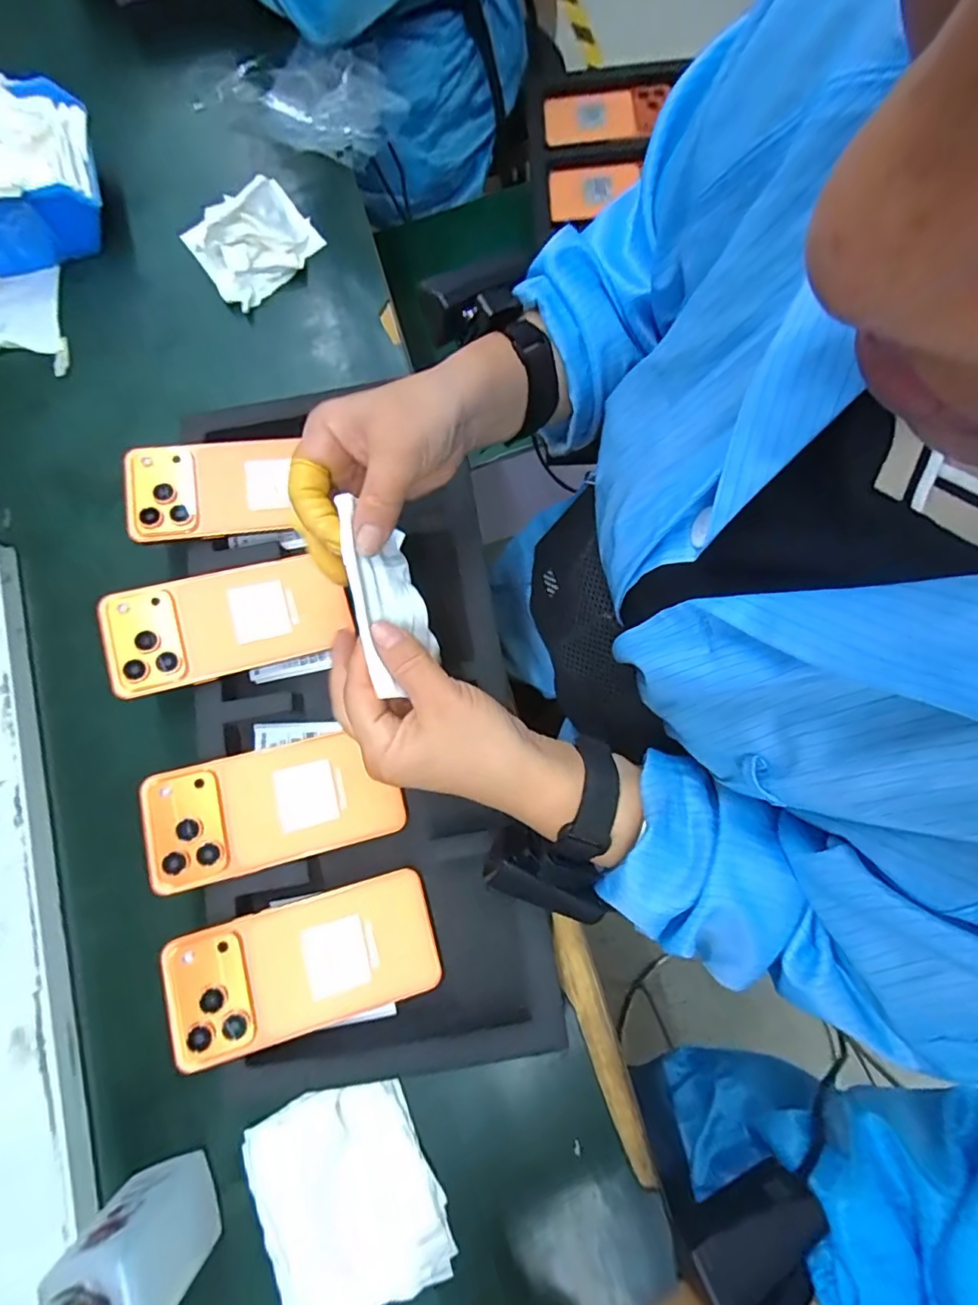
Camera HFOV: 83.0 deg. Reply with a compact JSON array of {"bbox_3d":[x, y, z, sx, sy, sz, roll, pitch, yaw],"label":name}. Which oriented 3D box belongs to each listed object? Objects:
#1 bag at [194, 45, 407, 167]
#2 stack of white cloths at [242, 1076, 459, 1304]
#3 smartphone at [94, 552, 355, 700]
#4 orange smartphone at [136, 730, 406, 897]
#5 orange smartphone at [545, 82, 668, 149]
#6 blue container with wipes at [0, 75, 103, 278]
[{"bbox_3d":[-0.175,-0.539,0.530,0.187,0.024,0.130,22,81,8],"label":"bag"},{"bbox_3d":[-0.091,0.344,0.348,0.110,0.010,0.124,-26,78,-1],"label":"stack of white cloths"},{"bbox_3d":[-0.185,-0.023,0.394,0.159,0.007,0.076,-16,81,-14],"label":"smartphone"},{"bbox_3d":[-0.143,0.102,0.369,0.156,0.005,0.078,-14,79,-12],"label":"orange smartphone"},{"bbox_3d":[0.146,-0.678,0.698,0.155,0.013,0.069,-11,87,-3],"label":"orange smartphone"},{"bbox_3d":[-0.412,-0.417,0.490,0.137,0.084,0.134,-9,75,1],"label":"blue container with wipes"}]

